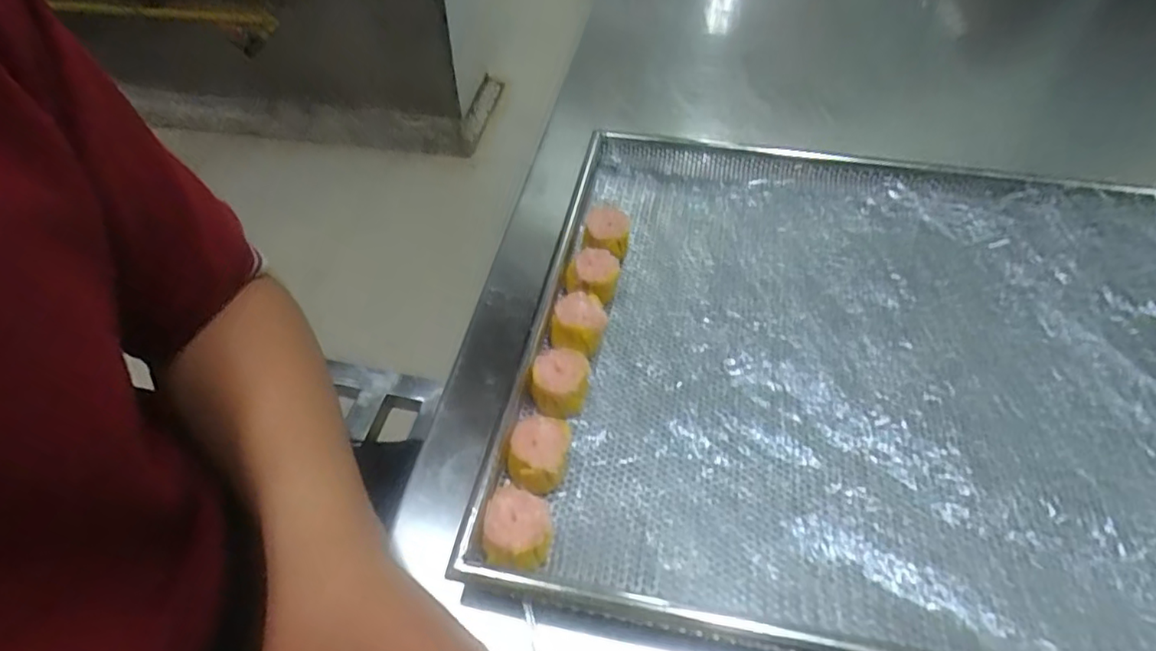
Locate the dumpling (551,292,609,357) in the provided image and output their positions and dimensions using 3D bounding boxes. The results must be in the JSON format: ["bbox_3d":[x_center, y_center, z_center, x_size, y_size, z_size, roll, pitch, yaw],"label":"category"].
[{"bbox_3d":[0.001,0.004,0.417,0.035,0.034,0.047,8,51,8],"label":"dumpling"}]

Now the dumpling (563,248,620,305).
[{"bbox_3d":[0.010,-0.032,0.446,0.040,0.037,0.046,6,51,7],"label":"dumpling"}]

